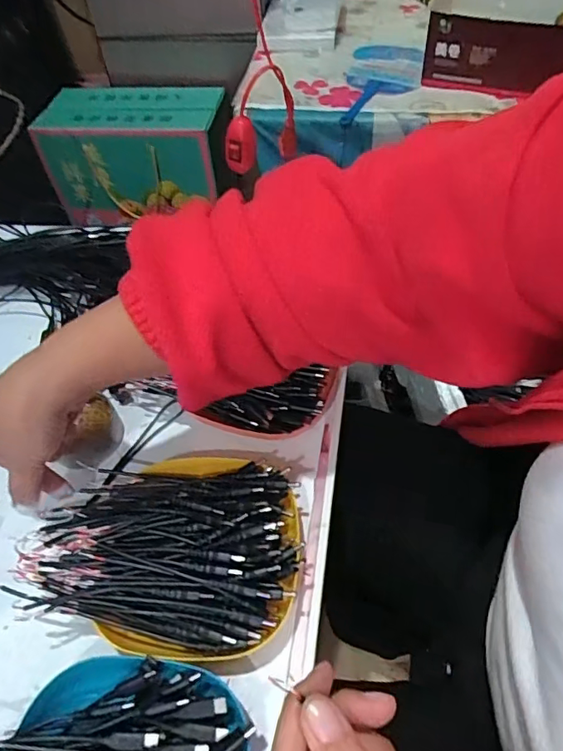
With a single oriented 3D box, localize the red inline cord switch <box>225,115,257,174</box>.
[{"bbox_3d":[-0.041,-0.230,0.525,0.031,0.048,0.024,-4,53,1],"label":"red inline cord switch"}]

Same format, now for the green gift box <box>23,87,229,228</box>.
[{"bbox_3d":[-0.275,-0.420,1.024,0.324,0.212,0.161,6,53,8],"label":"green gift box"}]

